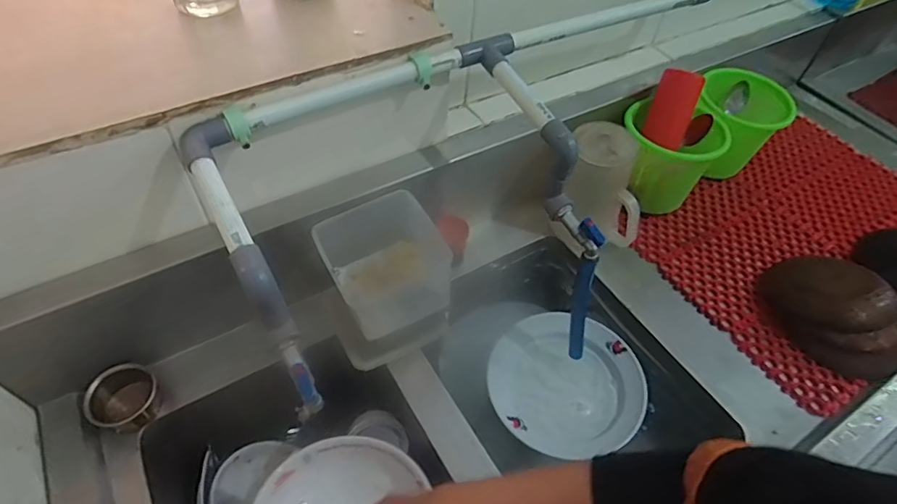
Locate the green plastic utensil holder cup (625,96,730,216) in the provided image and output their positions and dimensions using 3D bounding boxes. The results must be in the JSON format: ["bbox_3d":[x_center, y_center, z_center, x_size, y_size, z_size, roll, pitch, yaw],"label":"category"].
[{"bbox_3d":[0.351,-0.146,0.826,0.161,0.148,0.132,8,51,3],"label":"green plastic utensil holder cup"}]

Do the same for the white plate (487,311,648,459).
[{"bbox_3d":[0.160,0.175,0.704,0.197,0.032,0.192,2,51,-2],"label":"white plate"}]

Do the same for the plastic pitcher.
[{"bbox_3d":[0.225,-0.095,0.763,0.116,0.171,0.088,5,51,0],"label":"plastic pitcher"}]

